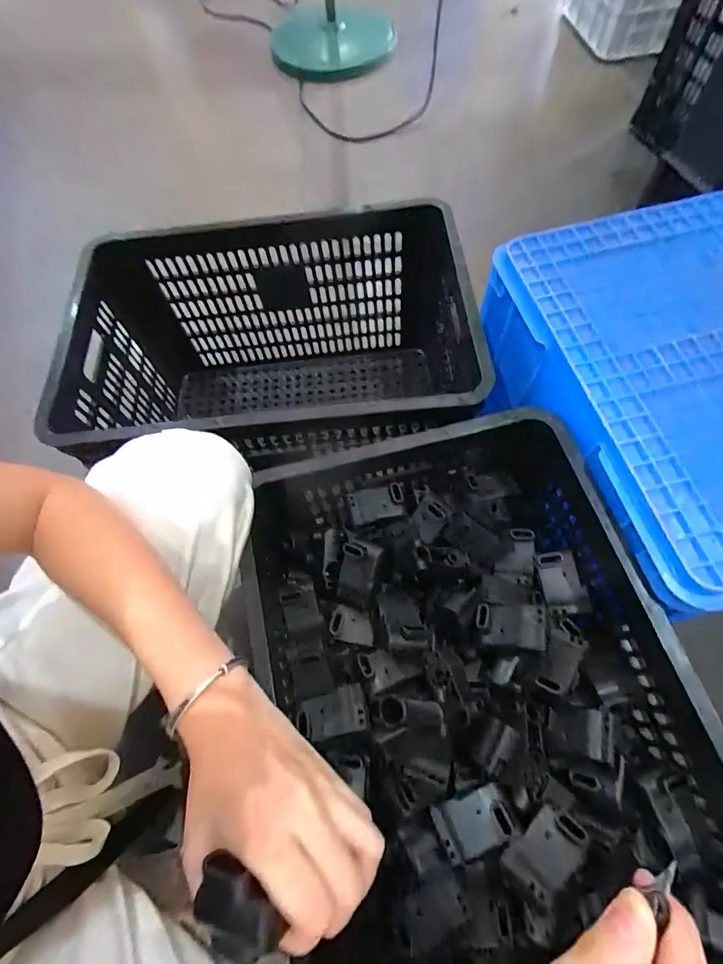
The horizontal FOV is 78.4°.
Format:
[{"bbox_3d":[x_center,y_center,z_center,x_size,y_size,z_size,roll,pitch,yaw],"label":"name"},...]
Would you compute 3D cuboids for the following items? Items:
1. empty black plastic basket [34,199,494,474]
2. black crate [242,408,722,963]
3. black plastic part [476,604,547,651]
[{"bbox_3d":[-0.107,-0.163,0.736,0.565,0.357,0.370,-7,65,0],"label":"empty black plastic basket"},{"bbox_3d":[0.107,0.214,0.441,0.373,0.140,0.532,-14,65,-3],"label":"black crate"},{"bbox_3d":[0.154,0.149,0.454,0.066,0.020,0.045,-11,49,34],"label":"black plastic part"}]

